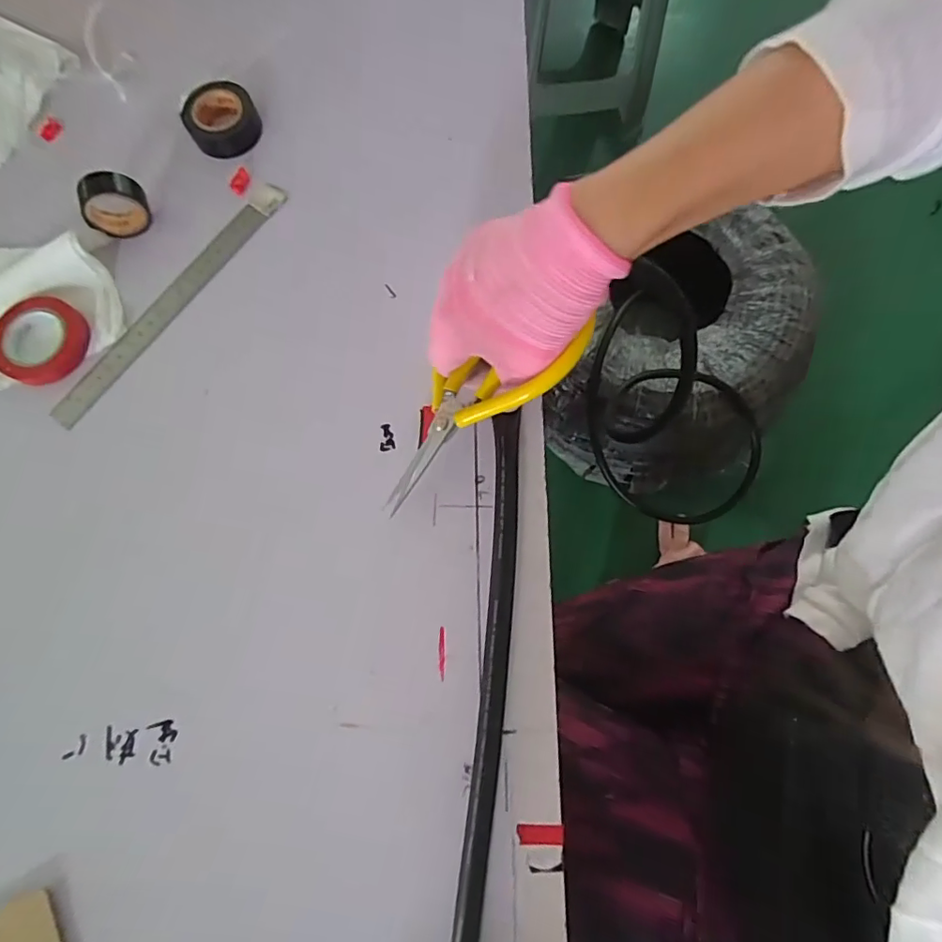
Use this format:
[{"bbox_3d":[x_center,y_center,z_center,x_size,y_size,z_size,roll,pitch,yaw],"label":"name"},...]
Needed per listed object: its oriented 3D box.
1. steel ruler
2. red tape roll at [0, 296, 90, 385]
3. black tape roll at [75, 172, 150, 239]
[{"bbox_3d":[-0.208,-0.120,0.371,0.018,0.008,0.217,37,80,10],"label":"steel ruler"},{"bbox_3d":[-0.292,-0.089,0.358,0.053,0.012,0.060,32,79,9],"label":"red tape roll"},{"bbox_3d":[-0.245,-0.182,0.368,0.042,0.044,0.019,-18,76,-3],"label":"black tape roll"}]

